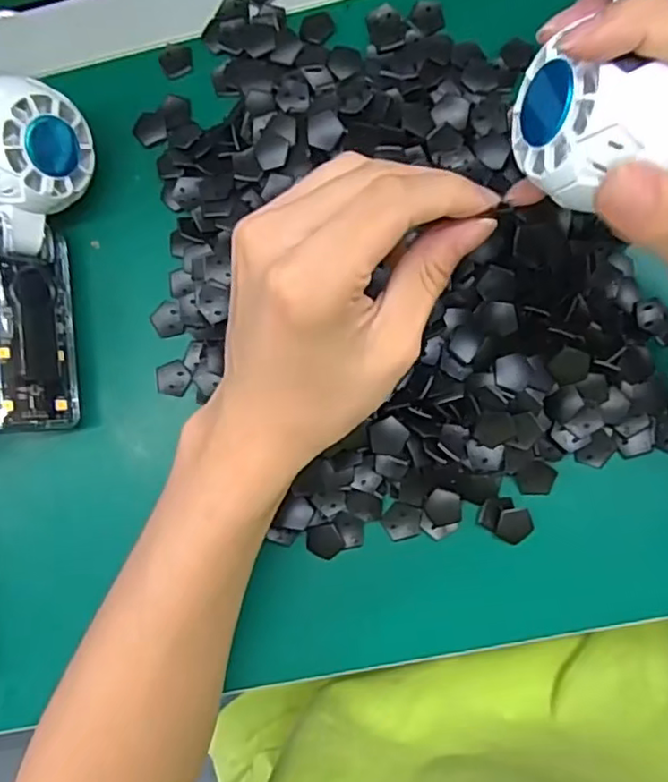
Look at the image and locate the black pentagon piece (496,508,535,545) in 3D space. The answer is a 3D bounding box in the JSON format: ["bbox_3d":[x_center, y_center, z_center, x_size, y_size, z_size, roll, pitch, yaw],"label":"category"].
[{"bbox_3d":[0.090,0.066,0.308,0.018,0.004,0.016,-43,83,1],"label":"black pentagon piece"}]

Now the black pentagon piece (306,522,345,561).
[{"bbox_3d":[-0.005,0.076,0.316,0.018,0.004,0.017,-13,84,4],"label":"black pentagon piece"}]

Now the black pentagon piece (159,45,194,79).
[{"bbox_3d":[-0.086,-0.181,0.341,0.017,0.004,0.018,-24,84,3],"label":"black pentagon piece"}]

